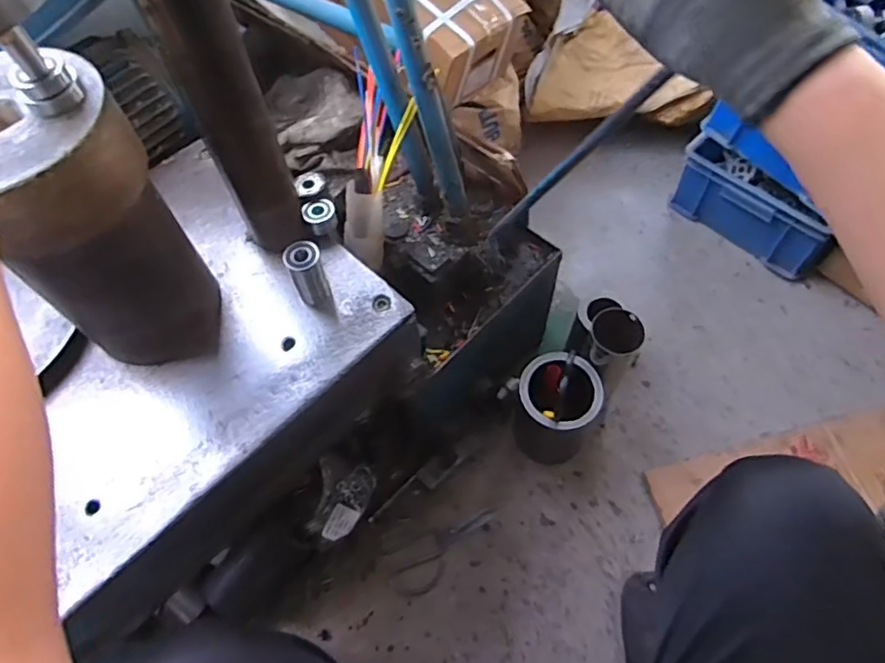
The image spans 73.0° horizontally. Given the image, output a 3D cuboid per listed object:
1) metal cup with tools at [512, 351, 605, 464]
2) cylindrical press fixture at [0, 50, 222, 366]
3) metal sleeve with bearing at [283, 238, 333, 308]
[{"bbox_3d":[0.172,0.120,0.913,0.112,0.221,0.107,-1,60,2],"label":"metal cup with tools"},{"bbox_3d":[-0.286,-0.076,0.516,0.130,0.248,0.105,-40,66,-18],"label":"cylindrical press fixture"},{"bbox_3d":[-0.135,-0.058,0.603,0.033,0.069,0.031,-22,62,-9],"label":"metal sleeve with bearing"}]

